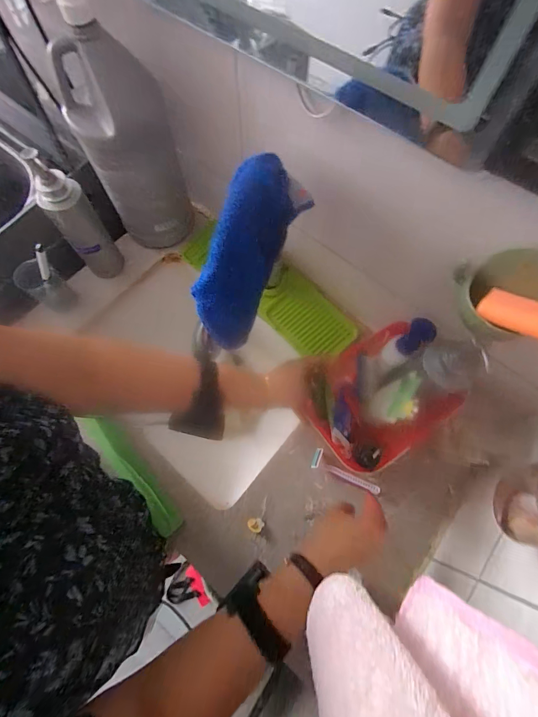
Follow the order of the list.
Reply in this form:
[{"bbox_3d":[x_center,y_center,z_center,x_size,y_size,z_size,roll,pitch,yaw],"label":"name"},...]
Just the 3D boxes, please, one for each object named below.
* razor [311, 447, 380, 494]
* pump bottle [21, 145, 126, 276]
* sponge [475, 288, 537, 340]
[{"bbox_3d":[0.125,0.190,0.544,0.113,0.015,0.032,29,74,10],"label":"razor"},{"bbox_3d":[-0.314,-0.221,0.546,0.070,0.220,0.068,0,71,0],"label":"pump bottle"},{"bbox_3d":[0.272,-0.048,0.353,0.080,0.017,0.042,31,73,31],"label":"sponge"}]

